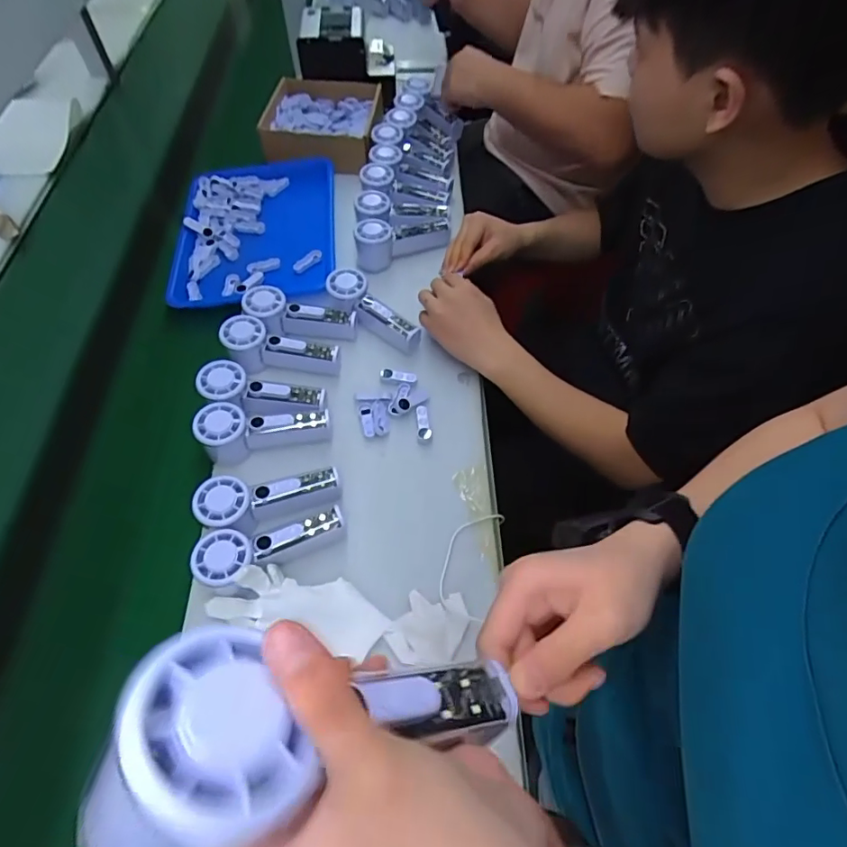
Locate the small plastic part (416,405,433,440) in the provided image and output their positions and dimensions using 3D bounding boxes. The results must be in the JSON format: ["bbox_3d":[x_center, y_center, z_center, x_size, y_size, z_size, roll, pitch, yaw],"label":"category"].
[{"bbox_3d":[0.001,-0.001,0.652,0.017,0.006,0.049,-4,58,-3],"label":"small plastic part"}]

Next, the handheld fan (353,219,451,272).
[{"bbox_3d":[-0.032,-0.290,0.811,0.155,0.054,0.055,-12,59,-8],"label":"handheld fan"}]

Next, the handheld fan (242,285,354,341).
[{"bbox_3d":[-0.172,-0.149,0.718,0.151,0.041,0.060,12,57,-10],"label":"handheld fan"}]

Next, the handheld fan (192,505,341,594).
[{"bbox_3d":[-0.157,0.132,0.548,0.148,0.066,0.059,-19,60,-12],"label":"handheld fan"}]

